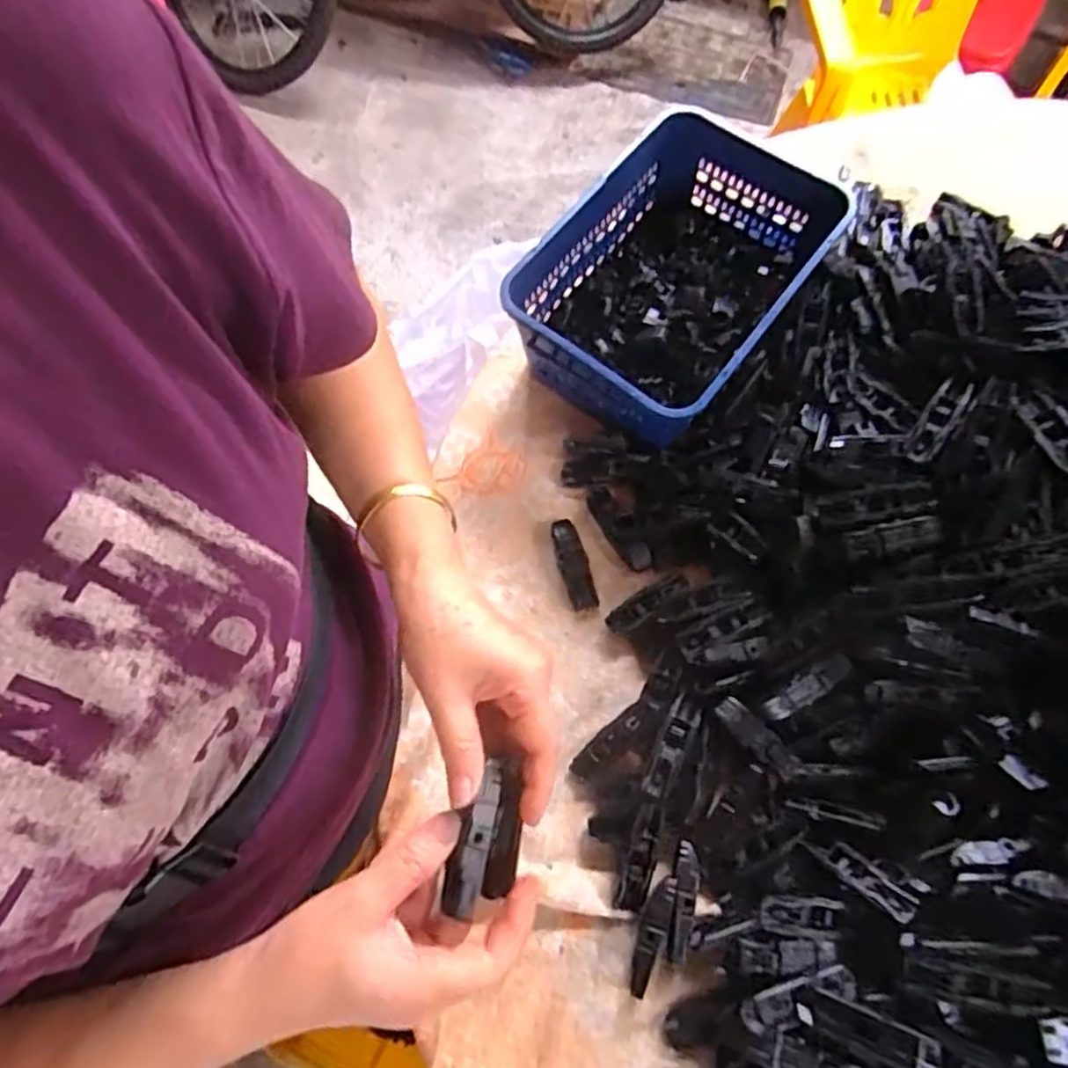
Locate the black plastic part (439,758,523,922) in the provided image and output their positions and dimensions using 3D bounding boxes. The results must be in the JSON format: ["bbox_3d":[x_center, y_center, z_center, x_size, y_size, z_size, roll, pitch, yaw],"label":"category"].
[{"bbox_3d":[-0.021,0.148,0.341,0.030,0.022,0.071,15,74,7],"label":"black plastic part"}]

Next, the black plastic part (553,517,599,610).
[{"bbox_3d":[0.030,0.024,0.541,0.021,0.013,0.071,-18,70,-5],"label":"black plastic part"}]

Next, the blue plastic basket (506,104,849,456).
[{"bbox_3d":[0.110,-0.201,0.566,0.178,0.084,0.254,35,74,13],"label":"blue plastic basket"}]

